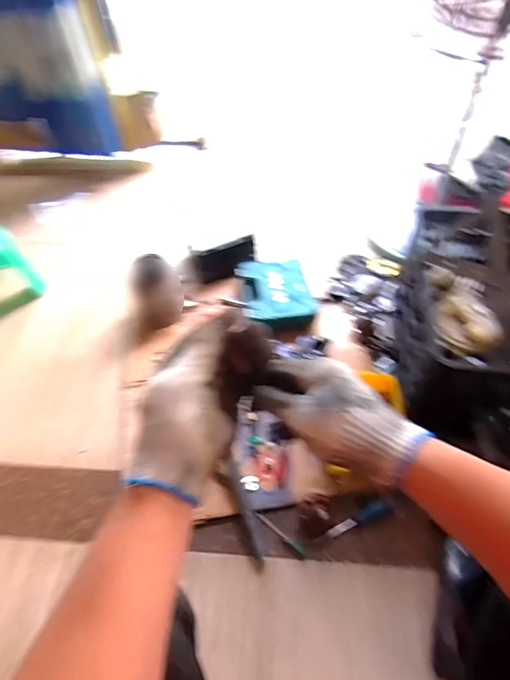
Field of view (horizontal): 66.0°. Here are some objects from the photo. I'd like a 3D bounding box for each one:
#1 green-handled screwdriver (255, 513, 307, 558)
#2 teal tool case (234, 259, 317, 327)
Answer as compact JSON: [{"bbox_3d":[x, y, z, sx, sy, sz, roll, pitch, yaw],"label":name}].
[{"bbox_3d":[0.049,0.378,0.763,0.115,0.013,0.019,27,58,22],"label":"green-handled screwdriver"},{"bbox_3d":[0.061,-0.137,1.109,0.189,0.064,0.243,-10,52,-5],"label":"teal tool case"}]

